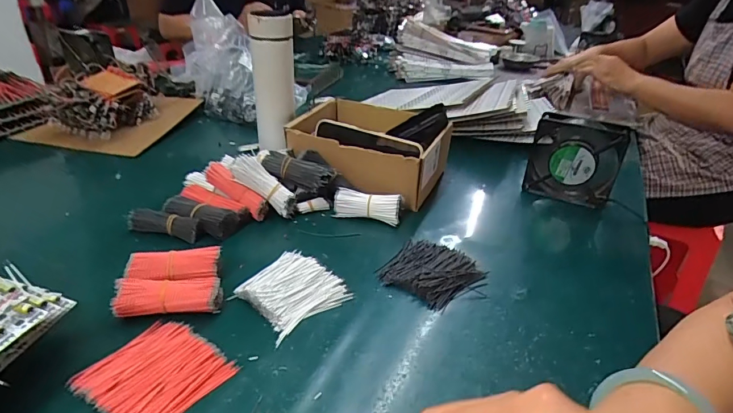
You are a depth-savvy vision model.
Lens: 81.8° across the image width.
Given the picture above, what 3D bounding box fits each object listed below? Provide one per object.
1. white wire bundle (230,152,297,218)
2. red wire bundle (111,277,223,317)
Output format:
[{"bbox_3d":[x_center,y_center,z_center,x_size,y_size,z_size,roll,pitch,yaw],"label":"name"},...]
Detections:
[{"bbox_3d":[-0.130,-0.026,0.551,0.098,0.035,0.022,42,28,-13],"label":"white wire bundle"},{"bbox_3d":[-0.188,0.086,0.403,0.092,0.030,0.027,-2,30,-10],"label":"red wire bundle"}]

